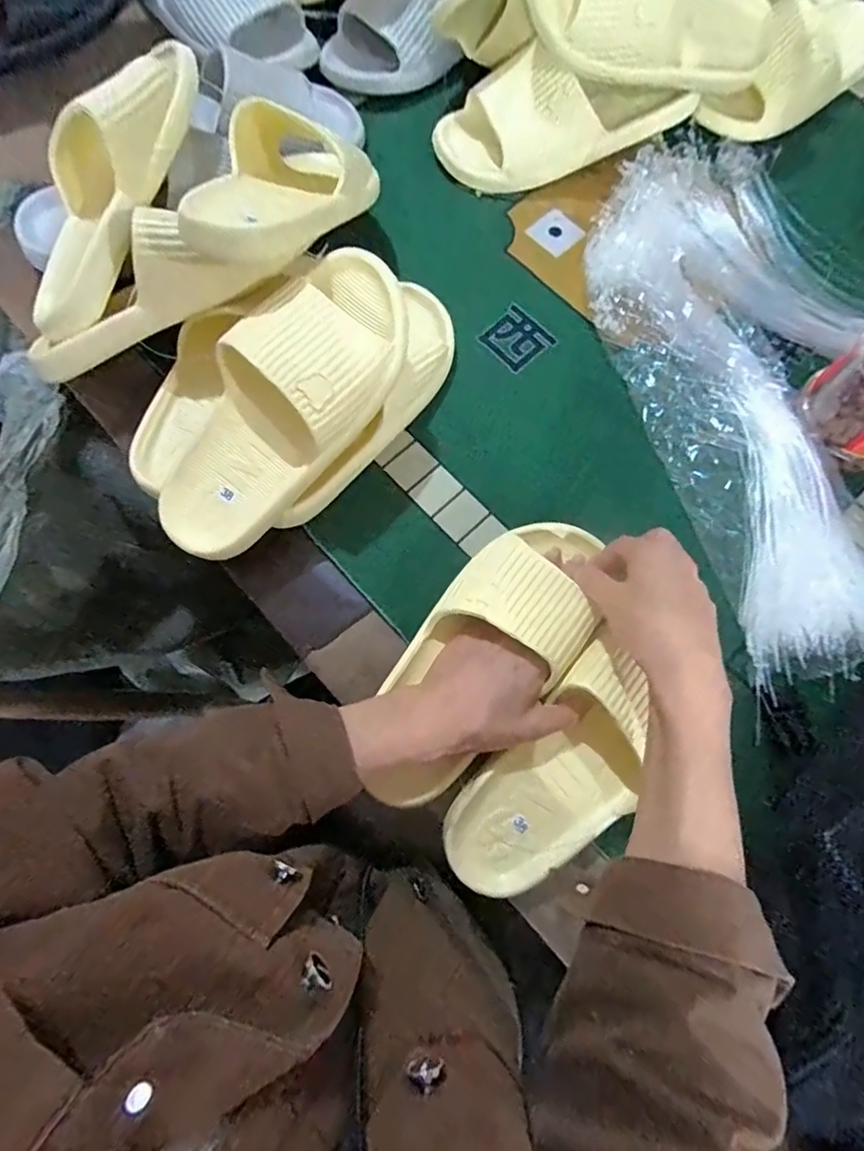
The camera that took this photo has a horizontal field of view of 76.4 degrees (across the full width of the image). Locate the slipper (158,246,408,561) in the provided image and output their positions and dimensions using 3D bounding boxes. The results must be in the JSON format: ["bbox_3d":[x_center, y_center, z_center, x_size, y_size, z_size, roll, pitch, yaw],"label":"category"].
[{"bbox_3d":[-0.108,-0.119,0.396,0.091,0.073,0.245,41,99,11],"label":"slipper"}]

